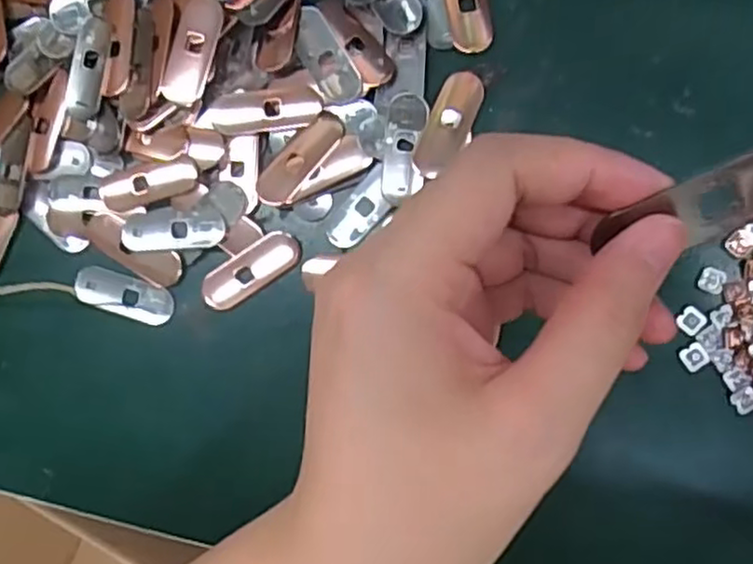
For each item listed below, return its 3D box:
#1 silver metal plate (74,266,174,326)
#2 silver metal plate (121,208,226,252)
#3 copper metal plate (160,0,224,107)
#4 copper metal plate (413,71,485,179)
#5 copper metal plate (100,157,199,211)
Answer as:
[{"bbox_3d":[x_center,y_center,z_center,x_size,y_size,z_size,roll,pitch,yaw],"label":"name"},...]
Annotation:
[{"bbox_3d":[-0.120,0.007,0.328,0.049,0.006,0.019,17,90,7],"label":"silver metal plate"},{"bbox_3d":[-0.095,-0.025,0.322,0.049,0.004,0.018,-7,87,7],"label":"silver metal plate"},{"bbox_3d":[-0.084,-0.106,0.313,0.018,0.004,0.050,19,90,7],"label":"copper metal plate"},{"bbox_3d":[0.033,-0.071,0.307,0.018,0.004,0.049,24,90,7],"label":"copper metal plate"},{"bbox_3d":[-0.107,-0.046,0.322,0.051,0.005,0.016,-14,86,6],"label":"copper metal plate"}]

